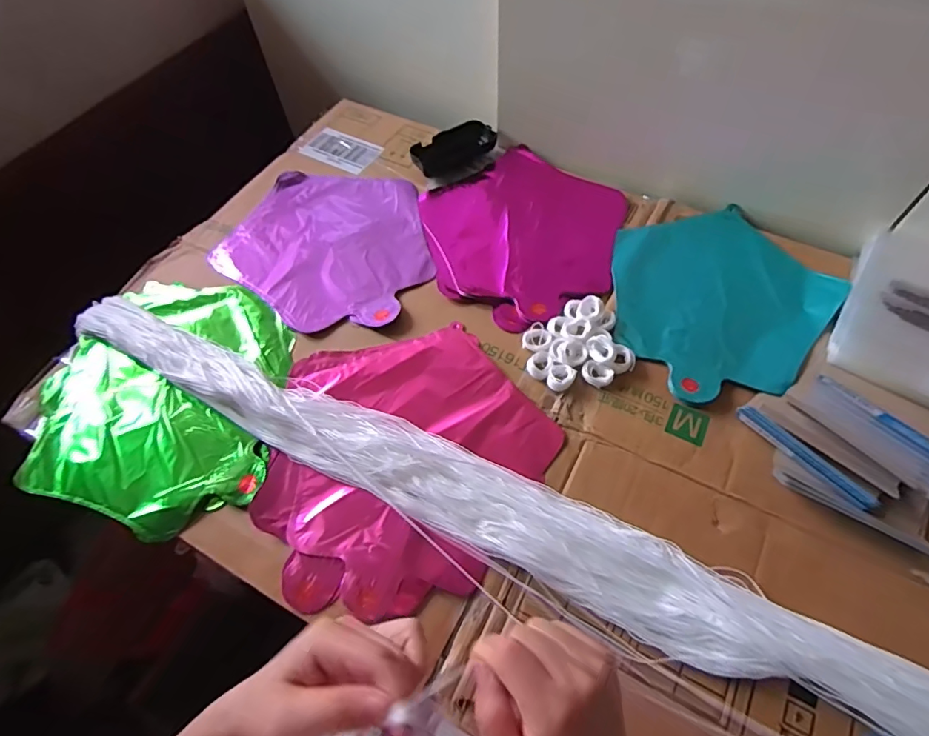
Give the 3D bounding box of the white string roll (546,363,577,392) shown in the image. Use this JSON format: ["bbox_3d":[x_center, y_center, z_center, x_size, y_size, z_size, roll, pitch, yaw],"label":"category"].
[{"bbox_3d":[0.090,0.009,0.492,0.023,0.008,0.027,29,63,18],"label":"white string roll"}]

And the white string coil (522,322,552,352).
[{"bbox_3d":[0.070,-0.030,0.508,0.026,0.017,0.023,29,63,18],"label":"white string coil"}]

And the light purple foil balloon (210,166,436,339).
[{"bbox_3d":[-0.147,-0.148,0.599,0.243,0.009,0.225,-1,57,1],"label":"light purple foil balloon"}]

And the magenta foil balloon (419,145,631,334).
[{"bbox_3d":[0.070,-0.163,0.601,0.240,0.006,0.236,-29,61,-16],"label":"magenta foil balloon"}]

